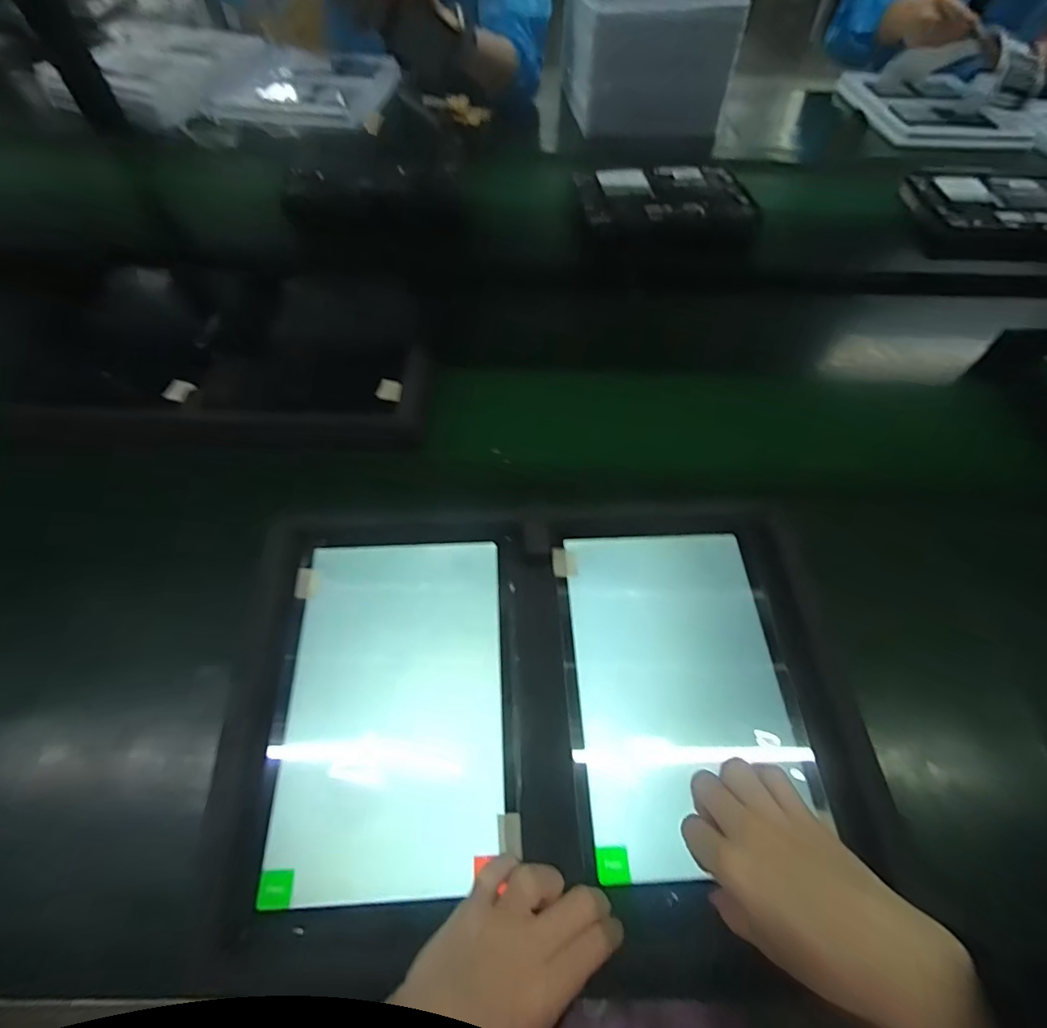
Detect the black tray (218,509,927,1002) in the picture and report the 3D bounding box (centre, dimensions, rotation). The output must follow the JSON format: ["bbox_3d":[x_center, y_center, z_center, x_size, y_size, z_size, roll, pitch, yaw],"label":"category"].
[{"bbox_3d":[0.022,0.129,0.365,0.420,0.029,0.312,0,60,0],"label":"black tray"}]

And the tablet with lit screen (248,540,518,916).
[{"bbox_3d":[-0.089,0.131,0.365,0.161,0.014,0.242,-3,60,-1],"label":"tablet with lit screen"}]

